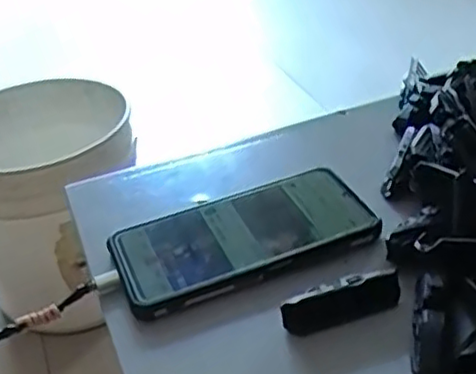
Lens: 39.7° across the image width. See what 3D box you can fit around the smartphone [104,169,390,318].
[{"bbox_3d":[0.003,0.028,0.437,0.167,0.016,0.082,-17,37,-16],"label":"smartphone"}]

